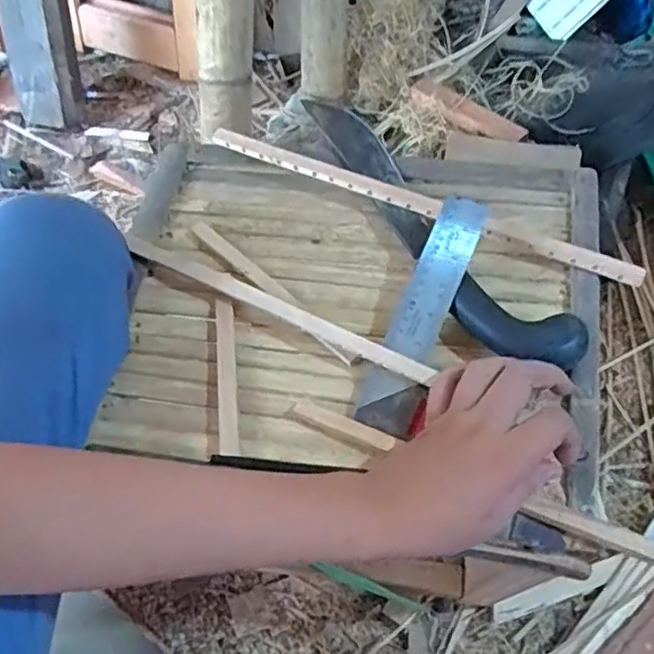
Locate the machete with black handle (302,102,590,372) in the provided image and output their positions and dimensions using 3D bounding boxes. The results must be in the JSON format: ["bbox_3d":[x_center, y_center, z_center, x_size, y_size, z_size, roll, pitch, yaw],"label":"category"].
[{"bbox_3d":[0.075,-0.091,0.555,0.059,0.029,0.348,-29,57,-15],"label":"machete with black handle"}]

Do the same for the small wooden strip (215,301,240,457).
[{"bbox_3d":[-0.079,0.038,0.505,0.015,0.007,0.126,-6,67,1],"label":"small wooden strip"}]

